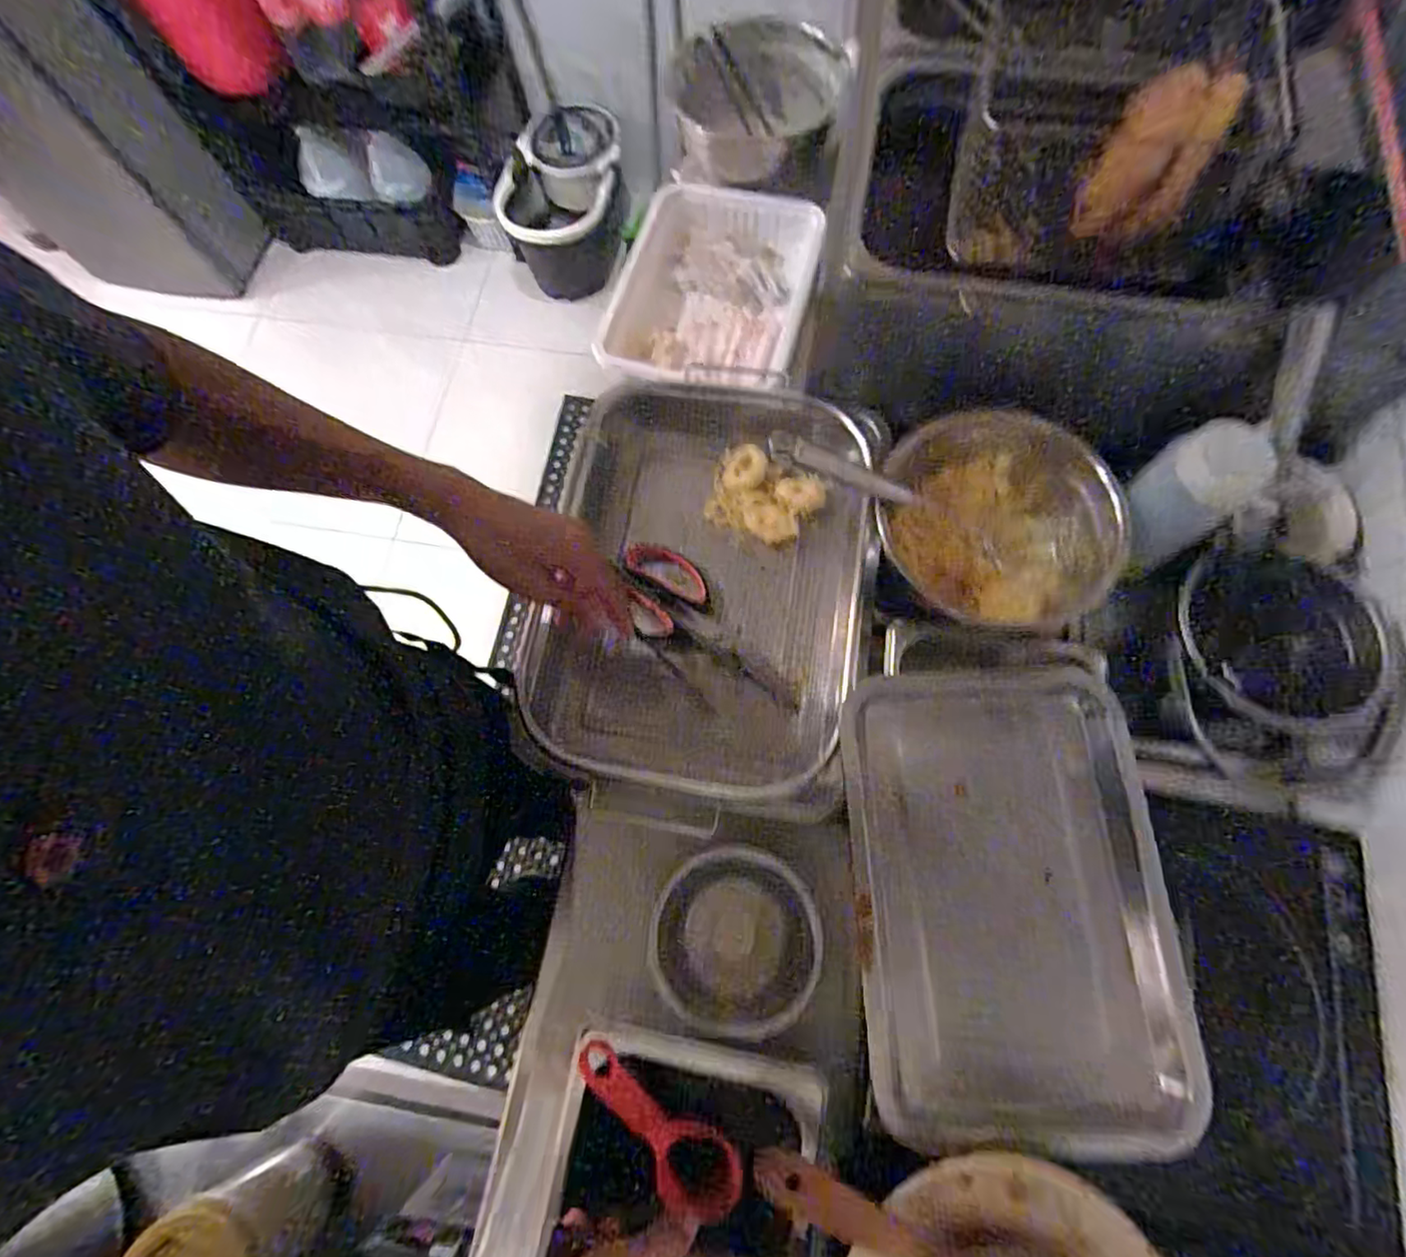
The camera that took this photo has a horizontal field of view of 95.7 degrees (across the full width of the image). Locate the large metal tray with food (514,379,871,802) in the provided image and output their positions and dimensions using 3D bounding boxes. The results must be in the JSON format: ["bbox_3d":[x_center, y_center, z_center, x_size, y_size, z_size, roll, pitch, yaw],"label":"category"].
[{"bbox_3d":[0.001,-0.043,0.598,0.300,0.065,0.391,12,73,6],"label":"large metal tray with food"}]

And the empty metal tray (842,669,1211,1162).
[{"bbox_3d":[0.224,0.189,0.467,0.212,0.054,0.306,0,72,2],"label":"empty metal tray"}]

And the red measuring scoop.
[{"bbox_3d":[-0.034,0.332,0.420,0.126,0.018,0.042,32,76,12],"label":"red measuring scoop"}]

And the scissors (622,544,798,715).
[{"bbox_3d":[-0.002,0.002,0.605,0.081,0.008,0.220,-43,76,-11],"label":"scissors"}]

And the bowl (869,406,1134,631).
[{"bbox_3d":[0.265,-0.102,0.569,0.208,0.078,0.169,15,73,7],"label":"bowl"}]

